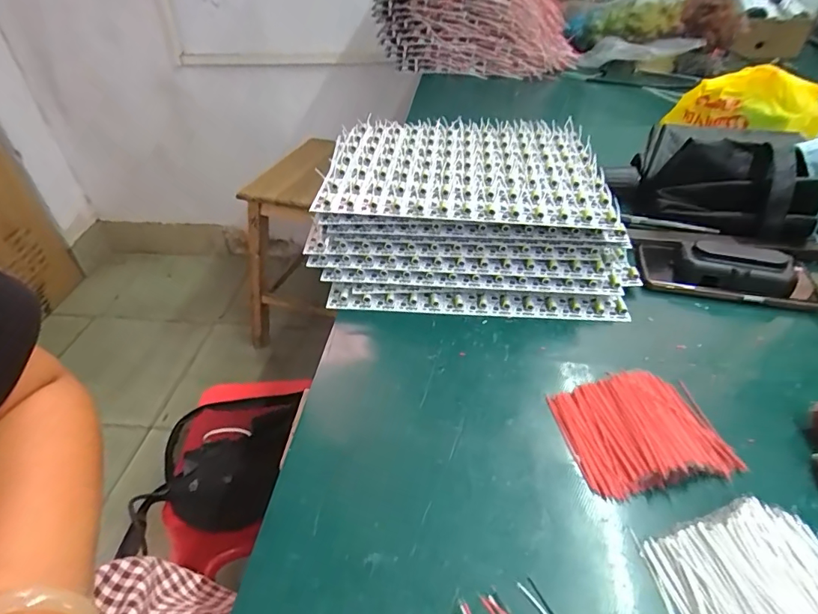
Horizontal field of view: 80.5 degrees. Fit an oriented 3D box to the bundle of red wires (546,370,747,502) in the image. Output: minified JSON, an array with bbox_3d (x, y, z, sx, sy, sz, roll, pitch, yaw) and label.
[{"bbox_3d":[0.171,0.088,0.357,0.110,0.021,0.088,-7,41,-10],"label":"bundle of red wires"}]

